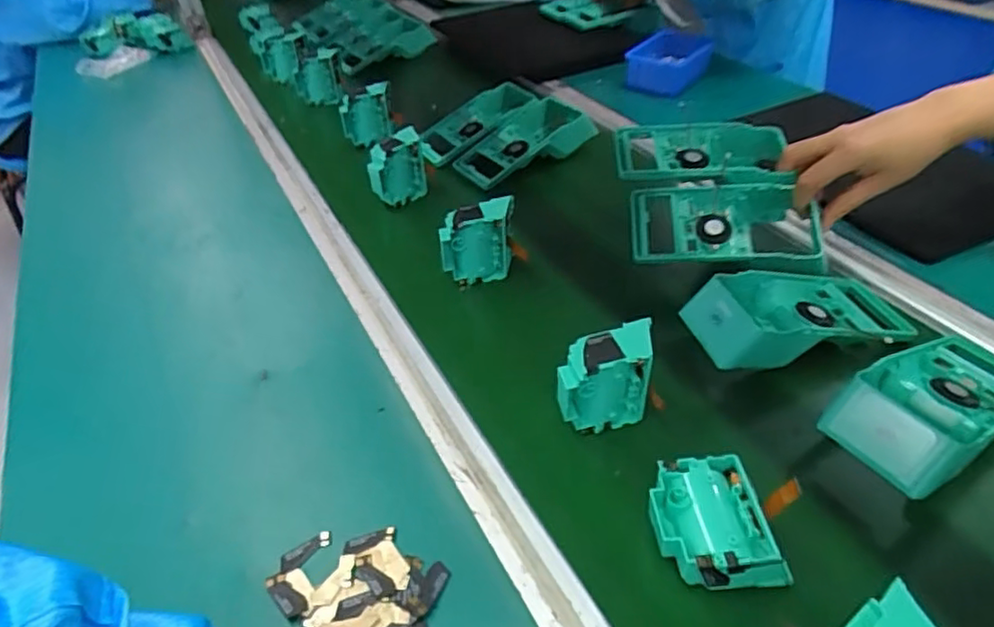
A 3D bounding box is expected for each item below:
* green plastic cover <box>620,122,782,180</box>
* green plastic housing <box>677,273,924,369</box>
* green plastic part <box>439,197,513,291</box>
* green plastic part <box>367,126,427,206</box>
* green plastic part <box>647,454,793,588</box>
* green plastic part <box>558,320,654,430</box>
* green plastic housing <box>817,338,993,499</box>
[{"bbox_3d":[0.212,-0.164,0.646,0.179,0.036,0.085,-1,40,3],"label":"green plastic cover"},{"bbox_3d":[0.259,0.000,0.541,0.190,0.054,0.091,-11,40,-9],"label":"green plastic housing"},{"bbox_3d":[-0.018,-0.071,0.624,0.075,0.081,0.034,-12,40,-10],"label":"green plastic part"},{"bbox_3d":[-0.119,-0.173,0.752,0.030,0.073,0.073,23,47,28],"label":"green plastic part"},{"bbox_3d":[0.138,0.136,0.400,0.076,0.044,0.075,-8,42,-2],"label":"green plastic part"},{"bbox_3d":[0.082,0.051,0.474,0.076,0.074,0.037,-15,43,-10],"label":"green plastic part"},{"bbox_3d":[0.329,0.060,0.460,0.188,0.058,0.087,-28,46,-23],"label":"green plastic housing"}]

